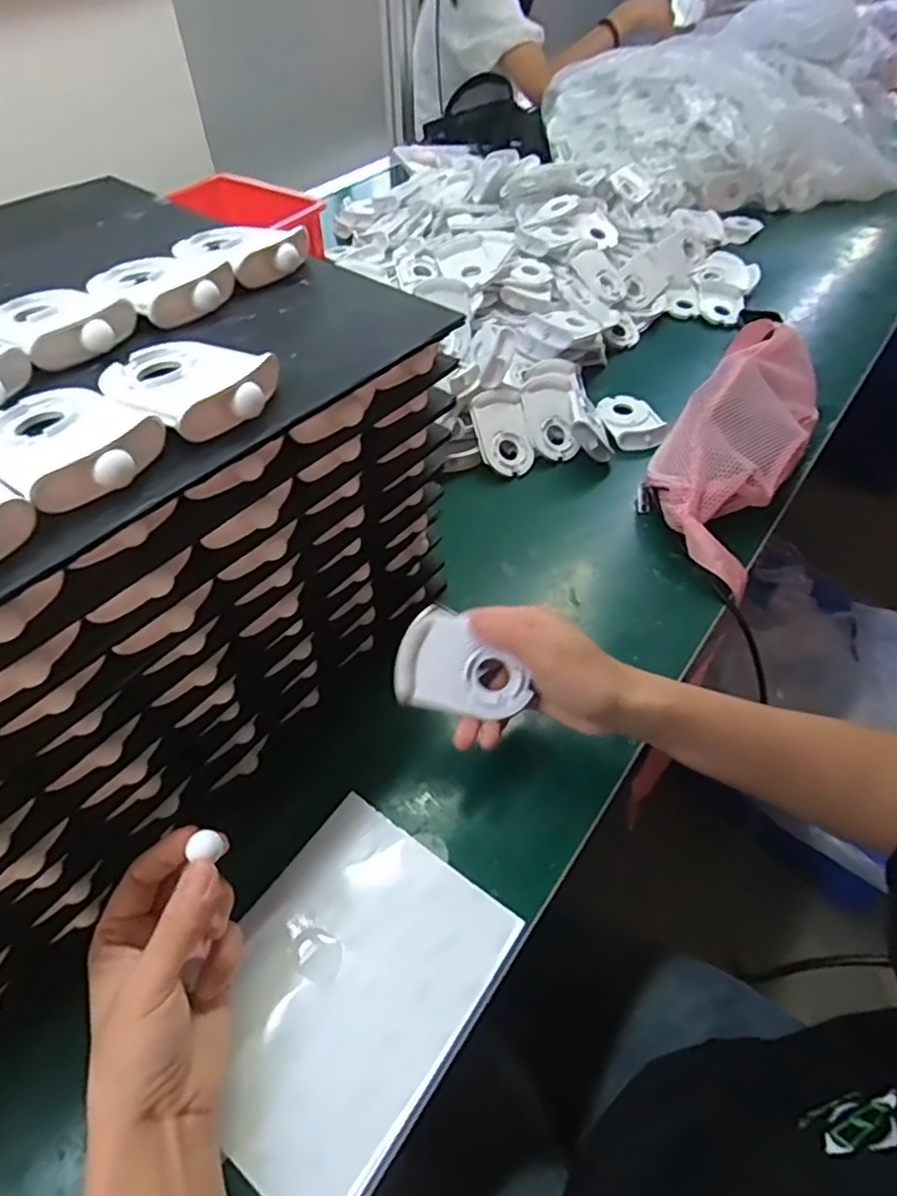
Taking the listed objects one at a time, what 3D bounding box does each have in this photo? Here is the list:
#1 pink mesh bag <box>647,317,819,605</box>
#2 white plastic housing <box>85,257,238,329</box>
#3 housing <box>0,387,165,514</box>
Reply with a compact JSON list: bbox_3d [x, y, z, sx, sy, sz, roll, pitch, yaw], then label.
[{"bbox_3d":[0.286,-0.161,0.630,0.118,0.090,0.342,25,55,20],"label":"pink mesh bag"},{"bbox_3d":[-0.162,-0.180,0.365,0.083,0.016,0.062,33,58,25],"label":"white plastic housing"},{"bbox_3d":[-0.161,-0.067,0.270,0.085,0.017,0.058,32,57,24],"label":"housing"}]

